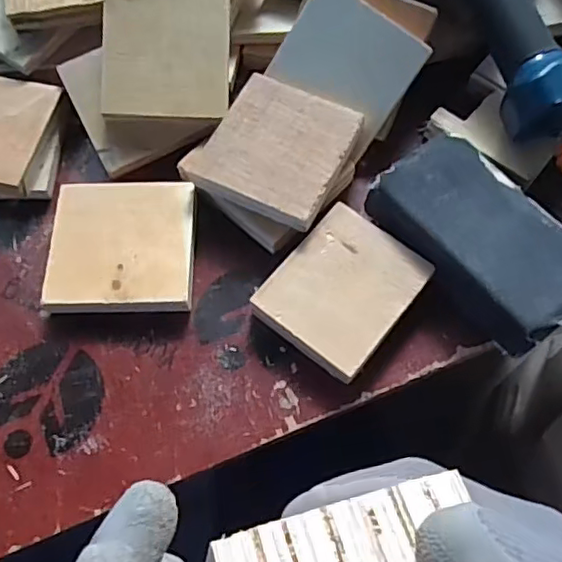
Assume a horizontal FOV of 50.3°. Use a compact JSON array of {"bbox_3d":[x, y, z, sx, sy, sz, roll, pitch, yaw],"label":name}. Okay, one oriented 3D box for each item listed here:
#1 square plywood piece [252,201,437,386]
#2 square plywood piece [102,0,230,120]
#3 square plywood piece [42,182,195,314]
[{"bbox_3d":[0.037,0.007,0.375,0.078,0.022,0.092,35,71,15],"label":"square plywood piece"},{"bbox_3d":[-0.078,-0.156,0.409,0.085,0.005,0.089,0,85,-3],"label":"square plywood piece"},{"bbox_3d":[-0.103,-0.022,0.393,0.091,0.020,0.093,-2,66,0],"label":"square plywood piece"}]

